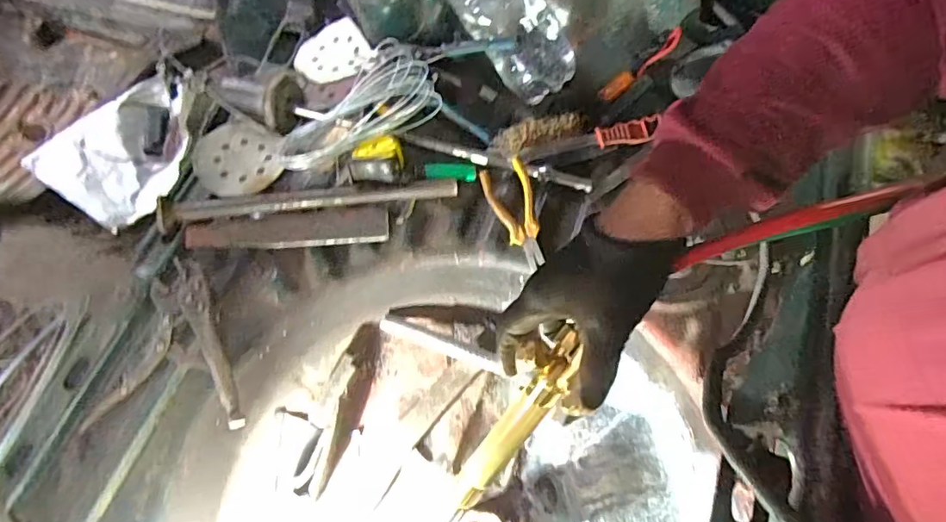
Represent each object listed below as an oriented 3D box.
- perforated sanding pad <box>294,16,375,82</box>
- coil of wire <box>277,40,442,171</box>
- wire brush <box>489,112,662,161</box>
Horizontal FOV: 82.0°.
[{"bbox_3d":[-0.207,-0.302,0.789,0.102,0.018,0.110,-27,63,-7],"label":"perforated sanding pad"},{"bbox_3d":[-0.164,-0.209,0.724,0.221,0.051,0.131,-24,67,-11],"label":"coil of wire"},{"bbox_3d":[0.139,-0.170,0.719,0.231,0.031,0.044,-10,65,-5],"label":"wire brush"}]

